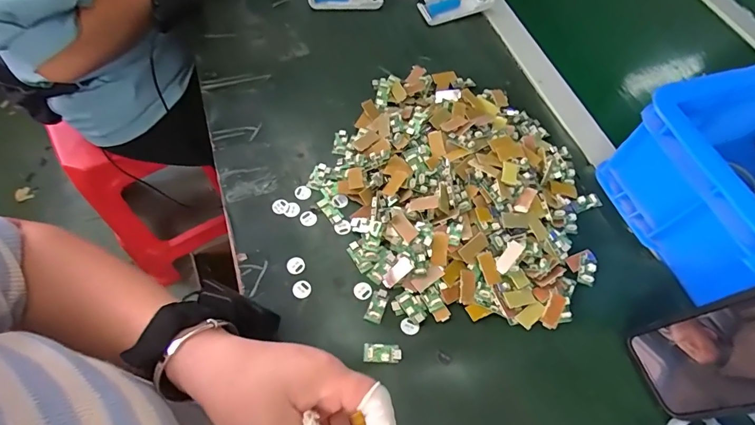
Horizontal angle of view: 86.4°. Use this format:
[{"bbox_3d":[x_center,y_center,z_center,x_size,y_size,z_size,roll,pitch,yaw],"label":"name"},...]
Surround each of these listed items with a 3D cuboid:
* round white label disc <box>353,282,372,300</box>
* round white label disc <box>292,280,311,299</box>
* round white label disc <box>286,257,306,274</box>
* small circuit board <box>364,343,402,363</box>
[{"bbox_3d":[-0.014,0.075,0.387,0.017,0.004,0.016,1,62,-2],"label":"round white label disc"},{"bbox_3d":[-0.073,0.074,0.386,0.017,0.004,0.017,1,62,-2],"label":"round white label disc"},{"bbox_3d":[-0.080,0.051,0.391,0.017,0.004,0.017,1,62,-2],"label":"round white label disc"},{"bbox_3d":[0.004,0.123,0.351,0.032,0.008,0.016,3,62,0],"label":"small circuit board"}]

